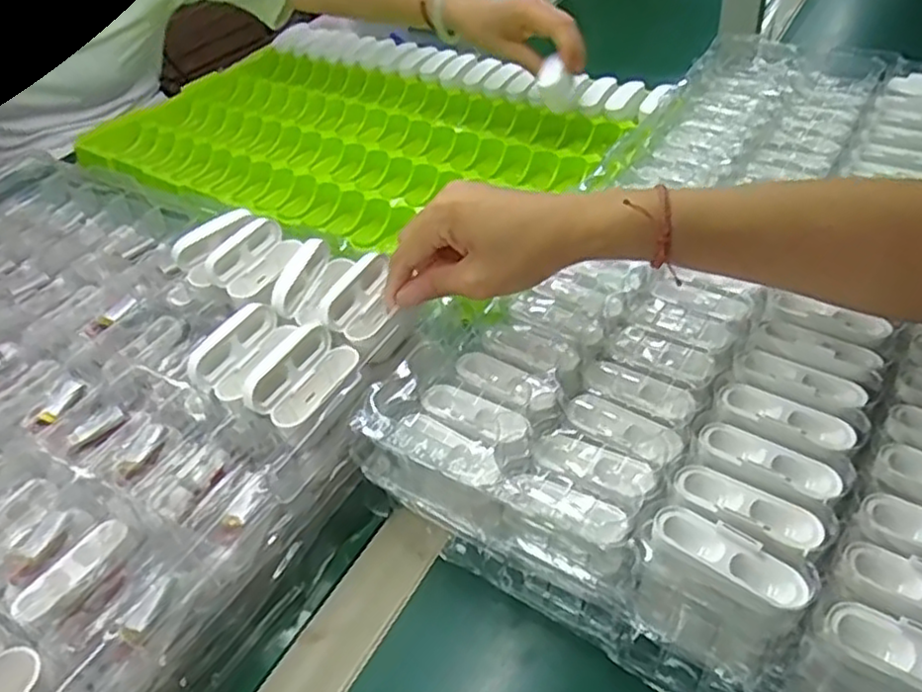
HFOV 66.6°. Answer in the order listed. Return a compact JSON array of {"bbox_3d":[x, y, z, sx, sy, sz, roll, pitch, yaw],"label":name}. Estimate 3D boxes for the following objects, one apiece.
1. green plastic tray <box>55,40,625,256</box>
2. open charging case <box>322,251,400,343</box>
[{"bbox_3d":[-0.137,-0.215,0.770,0.534,0.047,0.335,21,49,27],"label":"green plastic tray"},{"bbox_3d":[-0.059,-0.029,0.444,0.037,0.028,0.061,23,53,22],"label":"open charging case"}]

